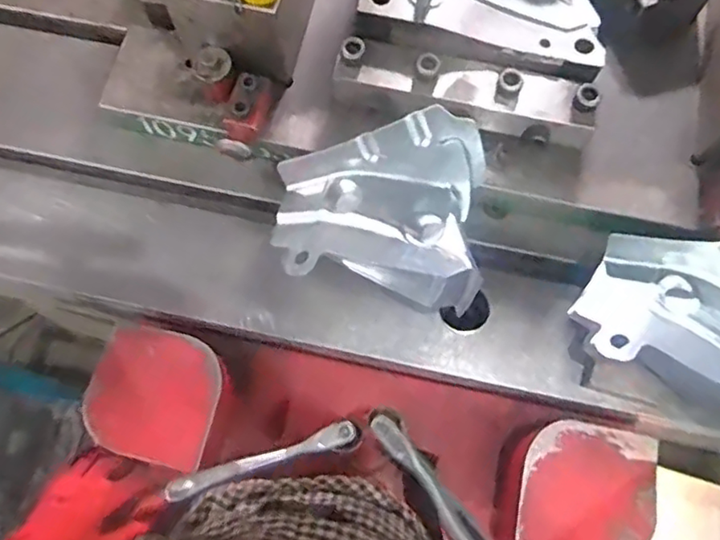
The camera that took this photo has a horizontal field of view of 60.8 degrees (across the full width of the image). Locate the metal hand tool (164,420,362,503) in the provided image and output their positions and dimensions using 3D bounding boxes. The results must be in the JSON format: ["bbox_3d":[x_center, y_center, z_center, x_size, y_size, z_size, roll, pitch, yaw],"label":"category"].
[{"bbox_3d":[-0.080,0.167,0.536,0.166,0.016,0.026,-14,73,-13],"label":"metal hand tool"}]

